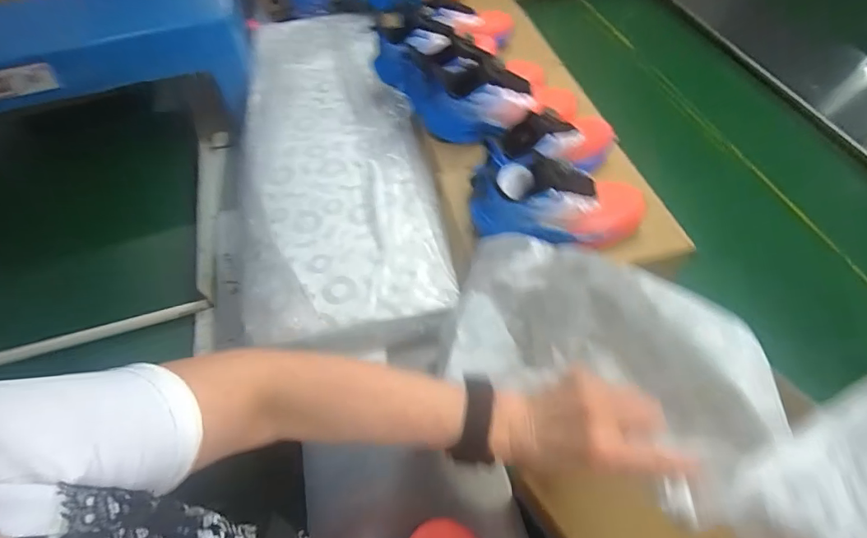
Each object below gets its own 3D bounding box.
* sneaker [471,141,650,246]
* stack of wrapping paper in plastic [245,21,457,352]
[{"bbox_3d":[0.166,-0.095,0.635,0.231,0.119,0.094,9,54,-3],"label":"sneaker"},{"bbox_3d":[-0.188,-0.248,0.869,0.315,0.048,0.879,-12,53,-3],"label":"stack of wrapping paper in plastic"}]

